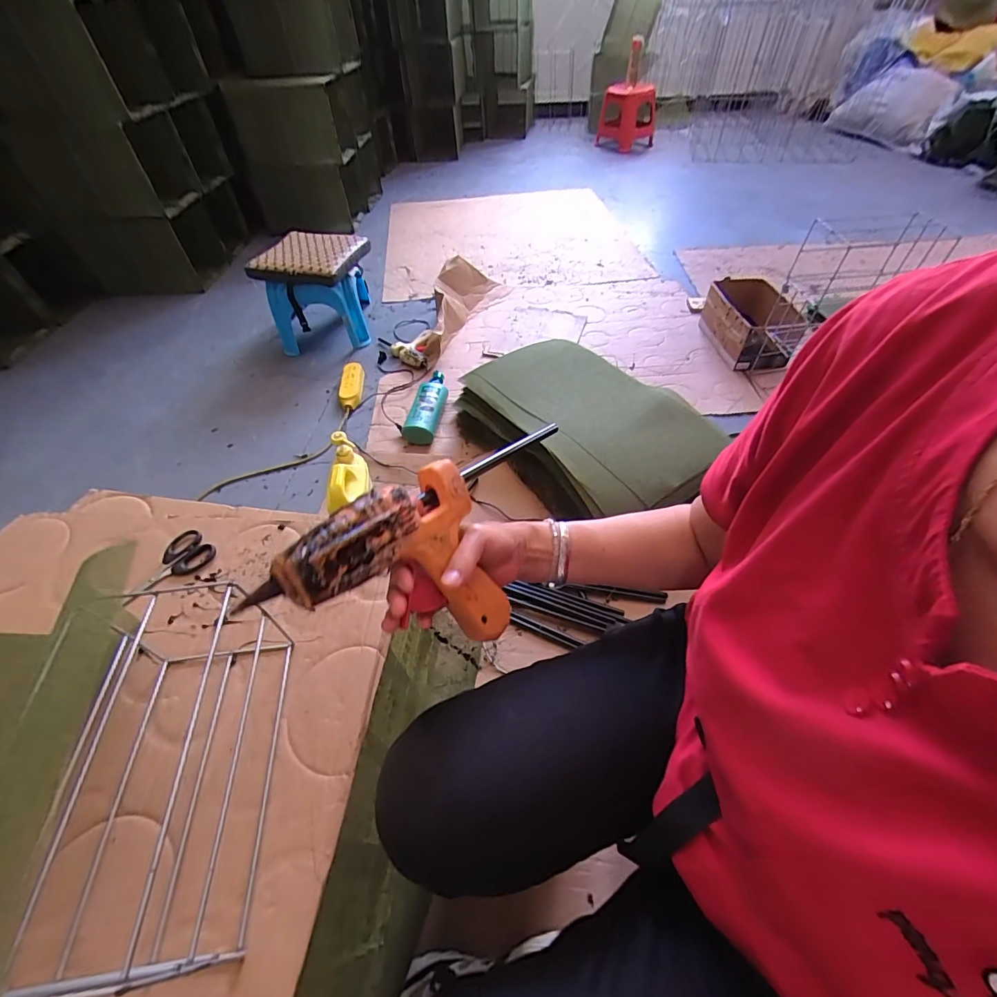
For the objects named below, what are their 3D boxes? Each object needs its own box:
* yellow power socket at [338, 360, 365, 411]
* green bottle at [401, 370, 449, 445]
[{"bbox_3d":[-0.441,-0.344,1.347,0.070,0.030,0.217,-5,51,-3],"label":"yellow power socket"},{"bbox_3d":[-0.195,-0.261,1.249,0.084,0.070,0.266,7,51,7],"label":"green bottle"}]

